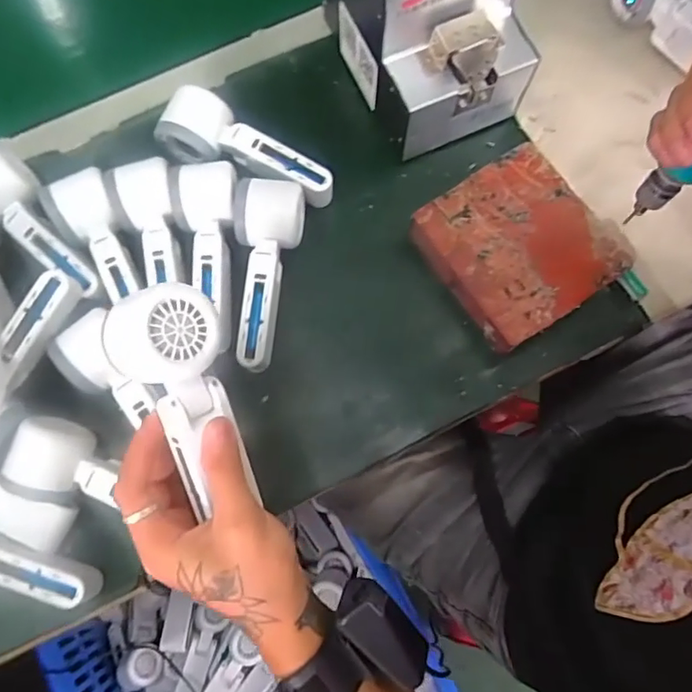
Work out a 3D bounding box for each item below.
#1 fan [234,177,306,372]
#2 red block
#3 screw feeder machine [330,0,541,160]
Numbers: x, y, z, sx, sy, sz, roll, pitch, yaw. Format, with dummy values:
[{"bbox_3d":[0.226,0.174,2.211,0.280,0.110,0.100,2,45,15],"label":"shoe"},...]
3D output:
[{"bbox_3d":[-0.066,-0.058,0.465,0.060,0.048,0.167,1,76,2],"label":"fan"},{"bbox_3d":[0.147,-0.085,0.469,0.130,0.042,0.139,-33,77,-6],"label":"red block"},{"bbox_3d":[0.074,-0.284,0.461,0.129,0.154,0.160,-22,76,-4],"label":"screw feeder machine"}]

